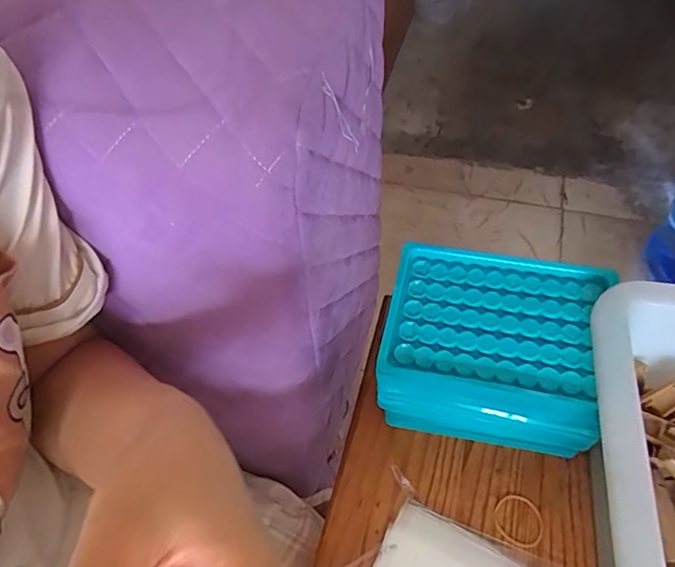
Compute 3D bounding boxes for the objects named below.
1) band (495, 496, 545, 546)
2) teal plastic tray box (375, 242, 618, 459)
[{"bbox_3d":[0.119,0.155,0.346,0.030,0.004,0.030,20,58,17],"label":"band"},{"bbox_3d":[0.095,0.048,0.348,0.124,0.096,0.092,10,55,10],"label":"teal plastic tray box"}]

